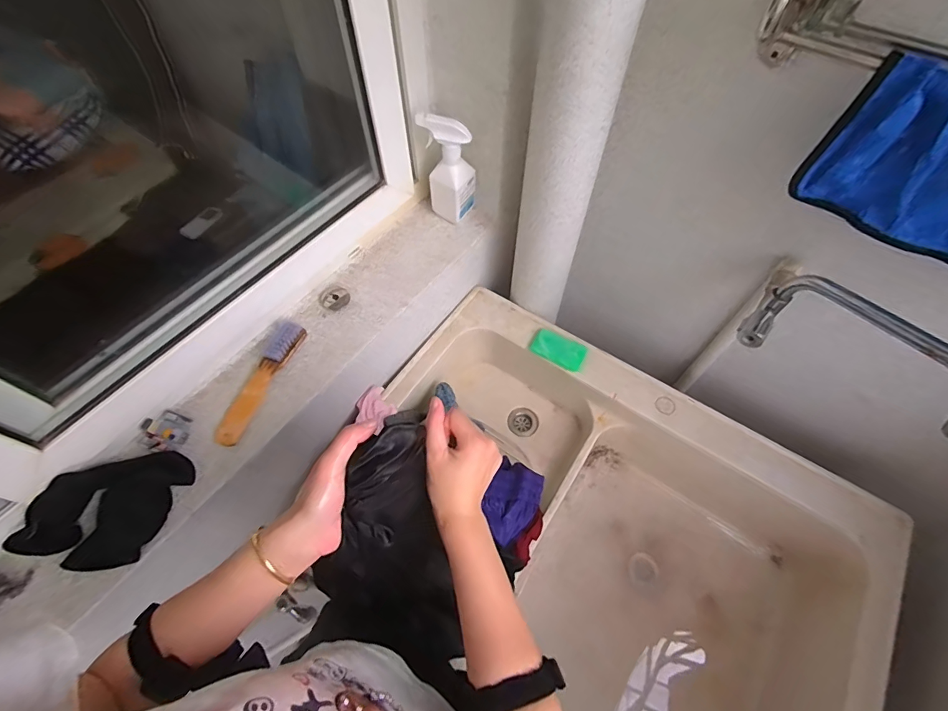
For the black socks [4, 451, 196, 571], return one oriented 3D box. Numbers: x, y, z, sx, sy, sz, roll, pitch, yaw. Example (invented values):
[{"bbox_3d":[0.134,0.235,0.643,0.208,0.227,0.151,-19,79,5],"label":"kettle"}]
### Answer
[{"bbox_3d":[-0.458,0.185,0.551,0.146,0.023,0.146,21,69,-11],"label":"black socks"}]

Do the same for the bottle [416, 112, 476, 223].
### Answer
[{"bbox_3d":[-0.041,-0.324,0.766,0.070,0.185,0.064,29,64,16],"label":"bottle"}]

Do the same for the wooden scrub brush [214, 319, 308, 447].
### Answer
[{"bbox_3d":[-0.317,0.035,0.653,0.037,0.039,0.198,18,61,11],"label":"wooden scrub brush"}]

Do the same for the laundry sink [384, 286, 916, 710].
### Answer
[{"bbox_3d":[0.191,0.325,0.803,0.824,0.257,0.584,30,64,17],"label":"laundry sink"}]

